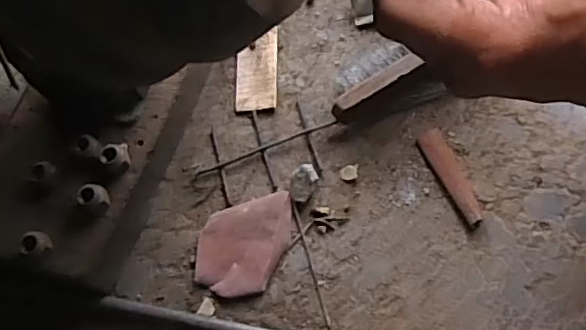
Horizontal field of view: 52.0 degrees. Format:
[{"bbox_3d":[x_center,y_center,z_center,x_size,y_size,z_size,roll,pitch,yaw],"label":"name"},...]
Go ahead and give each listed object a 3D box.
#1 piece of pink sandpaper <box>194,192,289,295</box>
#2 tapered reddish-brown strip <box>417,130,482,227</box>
[{"bbox_3d":[-0.049,0.075,0.588,0.088,0.013,0.101,0,70,10],"label":"piece of pink sandpaper"},{"bbox_3d":[0.155,0.009,0.587,0.023,0.013,0.102,-28,67,-1],"label":"tapered reddish-brown strip"}]

